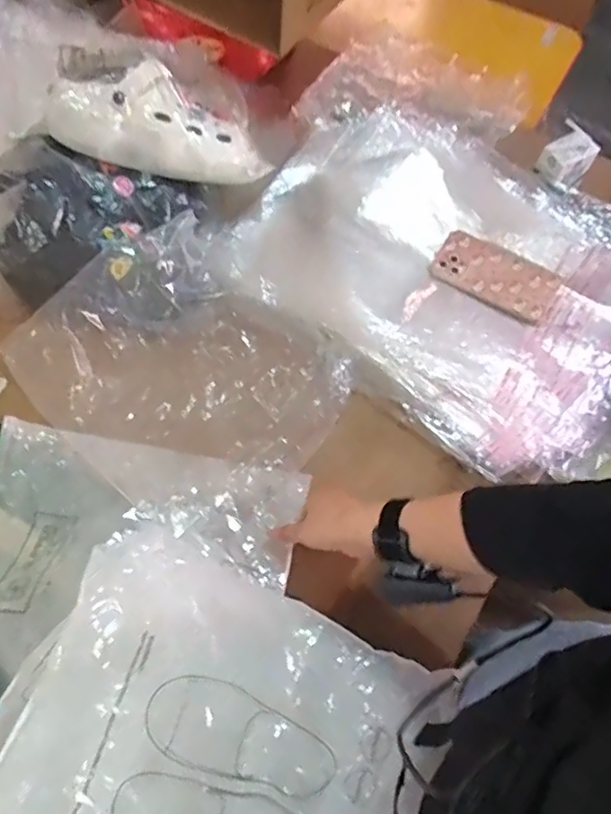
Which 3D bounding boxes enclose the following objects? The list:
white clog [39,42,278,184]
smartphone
[{"bbox_3d":[-0.180,-0.367,0.753,0.274,0.086,0.116,15,64,-18],"label":"white clog"},{"bbox_3d":[0.252,-0.176,0.780,0.159,0.016,0.087,31,68,12],"label":"smartphone"}]

